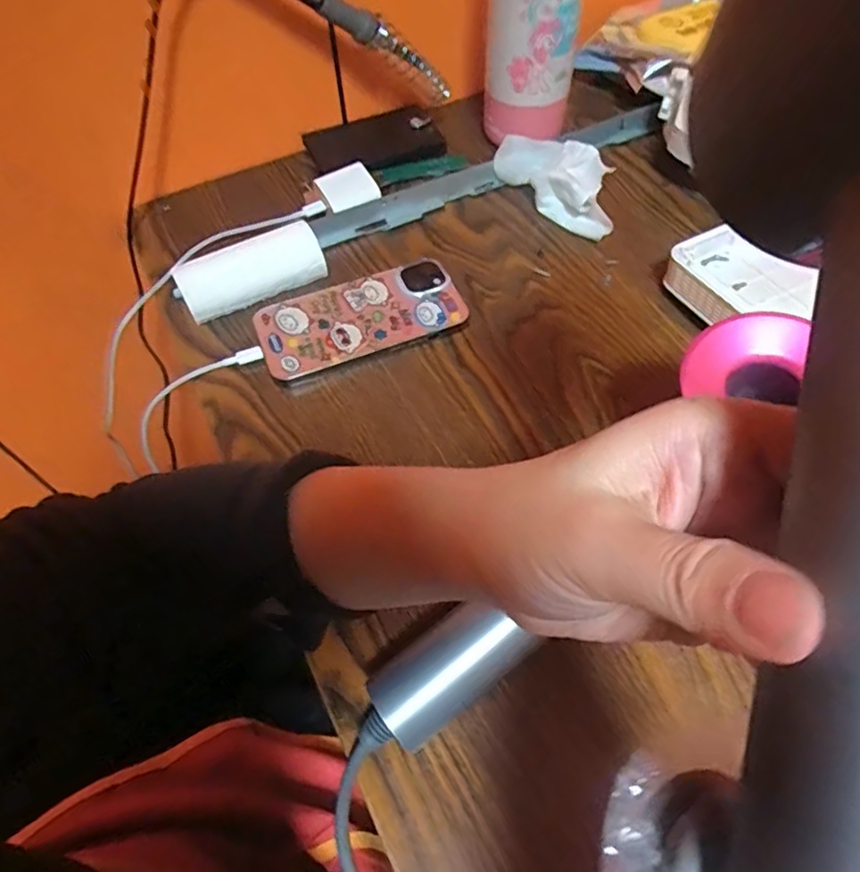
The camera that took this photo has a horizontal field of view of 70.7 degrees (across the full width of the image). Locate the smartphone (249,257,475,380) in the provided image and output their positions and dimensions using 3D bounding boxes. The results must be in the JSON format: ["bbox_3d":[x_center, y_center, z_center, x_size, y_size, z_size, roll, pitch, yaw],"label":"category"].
[{"bbox_3d":[-0.050,-0.086,0.436,0.143,0.006,0.071,-20,59,-11],"label":"smartphone"}]

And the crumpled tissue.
[{"bbox_3d":[0.109,-0.208,0.501,0.115,0.043,0.056,33,64,20],"label":"crumpled tissue"}]

